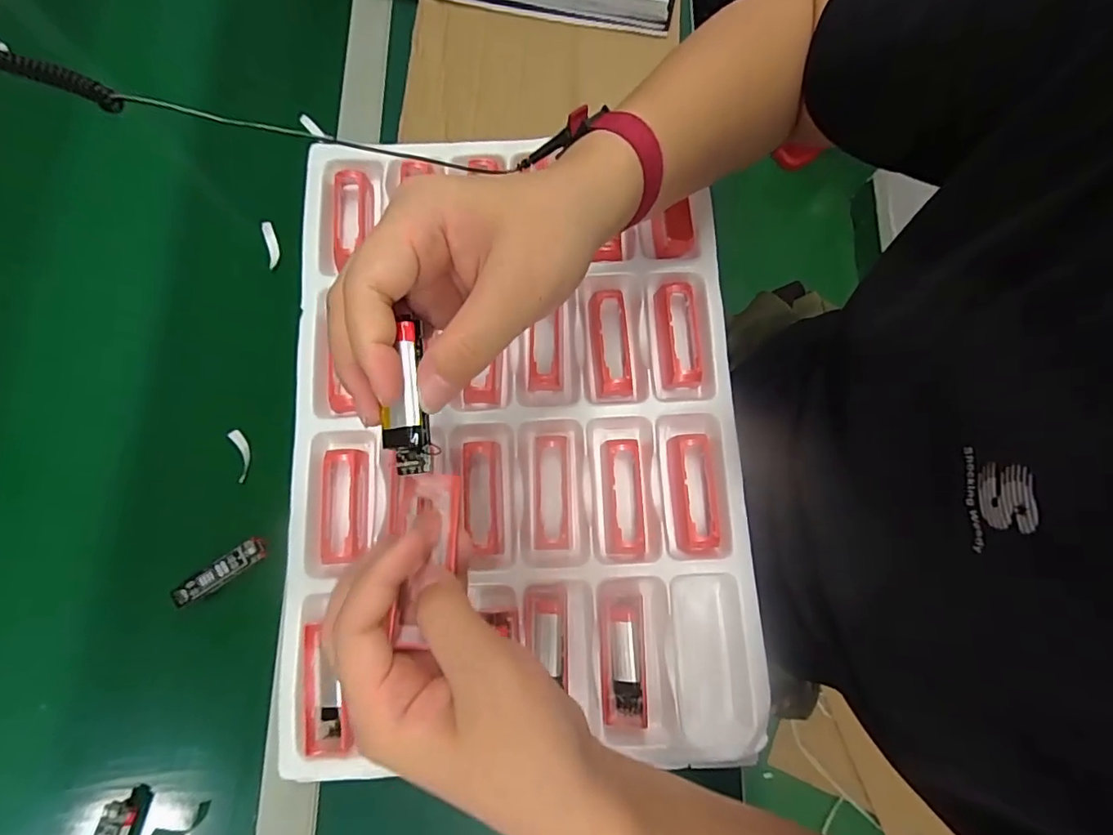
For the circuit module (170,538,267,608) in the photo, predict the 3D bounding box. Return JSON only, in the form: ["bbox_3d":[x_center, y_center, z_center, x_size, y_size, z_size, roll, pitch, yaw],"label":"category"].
[{"bbox_3d":[-0.254,0.117,0.386,0.067,0.012,0.019,-35,79,-7],"label":"circuit module"}]

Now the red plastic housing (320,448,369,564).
[{"bbox_3d":[-0.149,0.061,0.358,0.031,0.010,0.077,-3,77,0],"label":"red plastic housing"}]

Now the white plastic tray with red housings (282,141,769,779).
[{"bbox_3d":[-0.030,0.000,0.373,0.315,0.035,0.441,-3,77,0],"label":"white plastic tray with red housings"}]

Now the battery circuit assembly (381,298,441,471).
[{"bbox_3d":[-0.061,-0.009,0.214,0.021,0.009,0.064,-3,81,0],"label":"battery circuit assembly"}]

